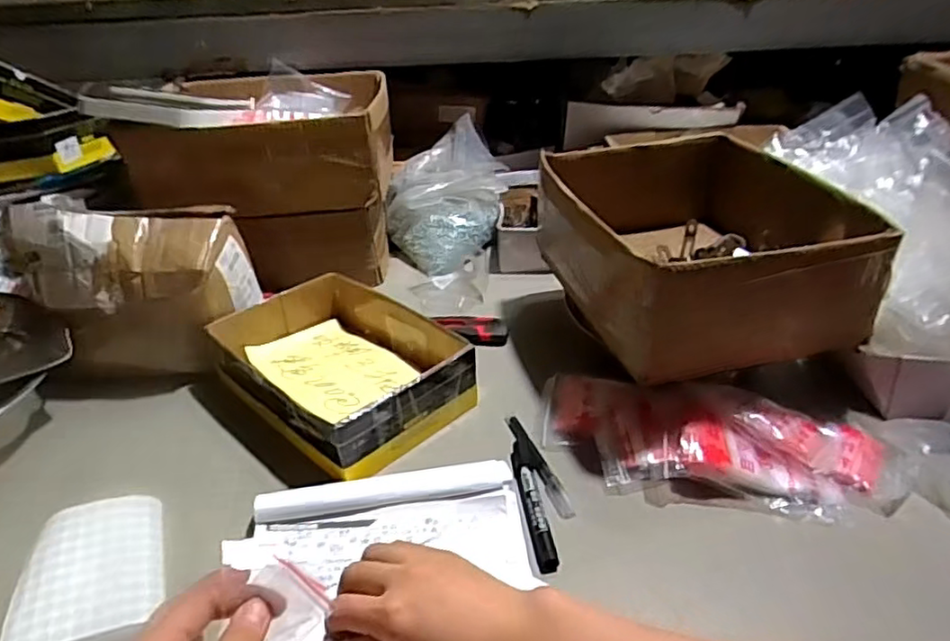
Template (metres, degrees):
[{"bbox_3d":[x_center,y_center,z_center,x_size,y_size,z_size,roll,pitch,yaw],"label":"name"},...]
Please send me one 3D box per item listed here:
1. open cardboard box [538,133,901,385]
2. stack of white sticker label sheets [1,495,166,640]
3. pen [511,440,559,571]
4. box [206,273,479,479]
[{"bbox_3d":[0.227,-0.084,0.681,0.259,0.122,0.313,-8,32,-8],"label":"open cardboard box"},{"bbox_3d":[-0.296,0.198,0.496,0.101,0.039,0.125,-12,33,-14],"label":"stack of white sticker label sheets"},{"bbox_3d":[0.049,0.152,0.553,0.019,0.012,0.138,-6,32,-5],"label":"pen"},{"bbox_3d":[-0.140,0.041,0.678,0.186,0.064,0.249,-29,40,-35],"label":"box"}]

